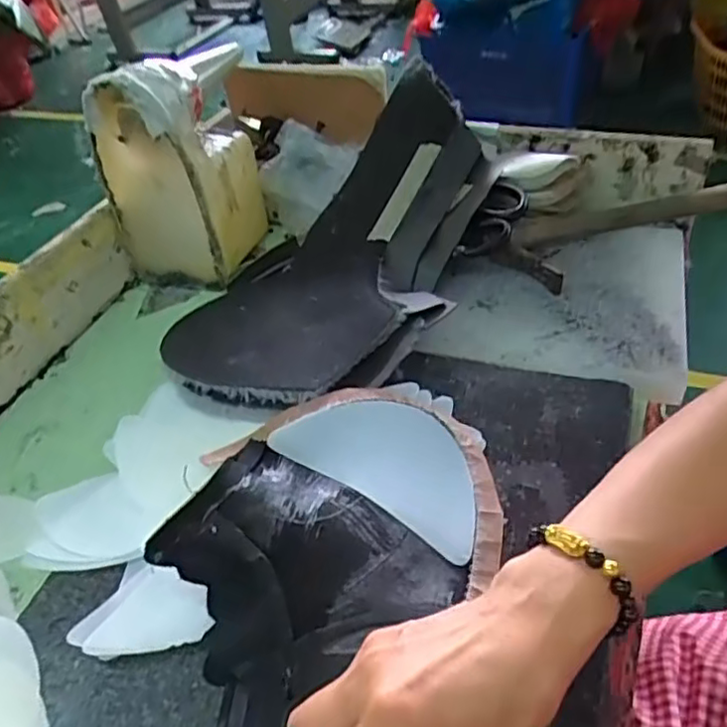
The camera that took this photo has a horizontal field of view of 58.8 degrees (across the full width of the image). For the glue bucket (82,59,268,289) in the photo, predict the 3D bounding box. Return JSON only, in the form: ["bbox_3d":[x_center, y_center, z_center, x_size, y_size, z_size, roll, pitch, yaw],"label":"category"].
[{"bbox_3d":[-0.177,-0.189,0.621,0.110,0.196,0.109,11,48,18],"label":"glue bucket"}]

